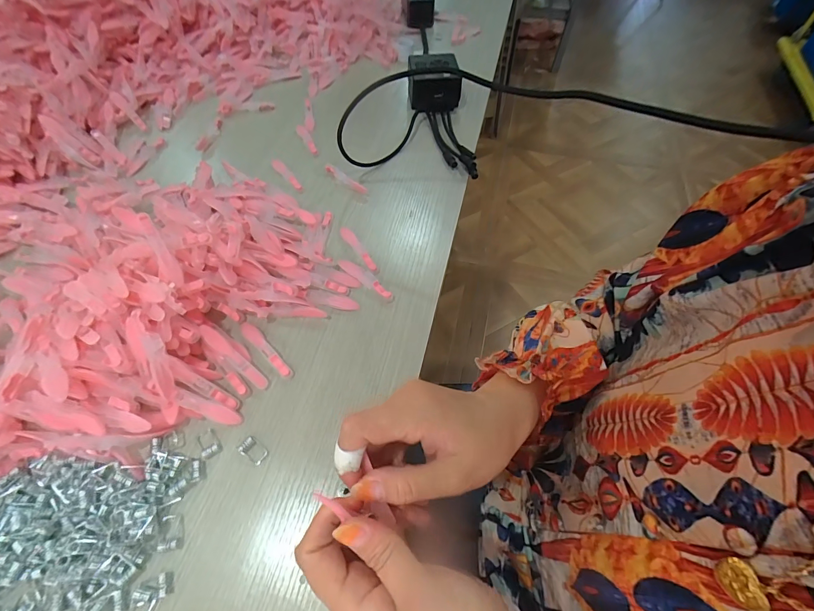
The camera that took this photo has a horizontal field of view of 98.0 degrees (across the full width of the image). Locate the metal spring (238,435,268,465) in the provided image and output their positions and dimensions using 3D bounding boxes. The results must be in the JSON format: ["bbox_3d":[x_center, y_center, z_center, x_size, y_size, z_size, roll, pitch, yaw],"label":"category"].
[{"bbox_3d":[-0.128,0.120,0.293,0.024,0.008,0.015,29,63,17],"label":"metal spring"}]

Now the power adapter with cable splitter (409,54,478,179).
[{"bbox_3d":[0.047,-0.284,0.513,0.079,0.049,0.248,-2,59,-2],"label":"power adapter with cable splitter"}]

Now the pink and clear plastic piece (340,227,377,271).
[{"bbox_3d":[-0.057,-0.066,0.407,0.012,0.005,0.075,-28,62,-16],"label":"pink and clear plastic piece"}]

